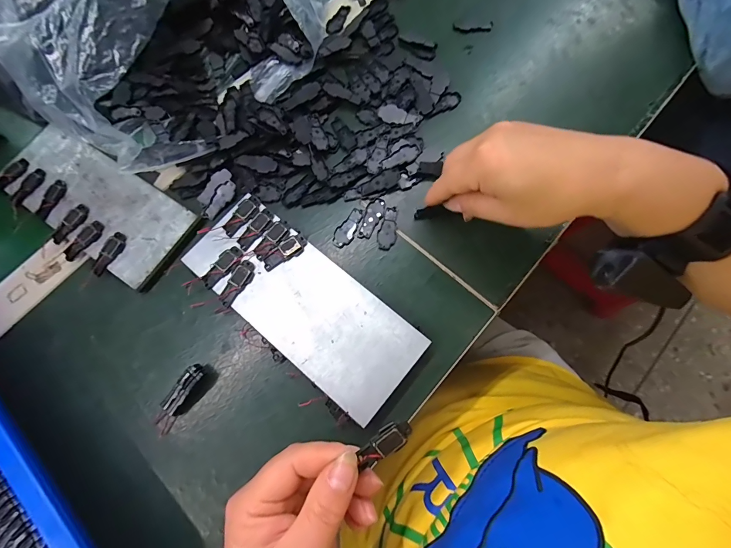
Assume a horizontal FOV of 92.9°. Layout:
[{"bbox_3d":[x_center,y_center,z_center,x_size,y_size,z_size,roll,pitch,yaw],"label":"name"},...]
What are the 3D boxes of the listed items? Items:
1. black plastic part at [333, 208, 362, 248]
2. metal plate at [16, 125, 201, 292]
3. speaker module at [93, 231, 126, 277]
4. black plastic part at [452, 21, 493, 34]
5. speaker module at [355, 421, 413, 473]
[{"bbox_3d":[-0.014,-0.040,0.303,0.018,0.004,0.038,37,79,10],"label":"black plastic part"},{"bbox_3d":[-0.245,-0.068,0.312,0.194,0.004,0.078,32,78,10],"label":"metal plate"},{"bbox_3d":[-0.220,-0.018,0.297,0.015,0.005,0.039,27,77,8],"label":"speaker module"},{"bbox_3d":[0.110,-0.253,0.356,0.041,0.004,0.014,3,75,2],"label":"black plastic part"},{"bbox_3d":[0.010,0.094,0.193,0.034,0.006,0.014,-37,77,-1],"label":"speaker module"}]

